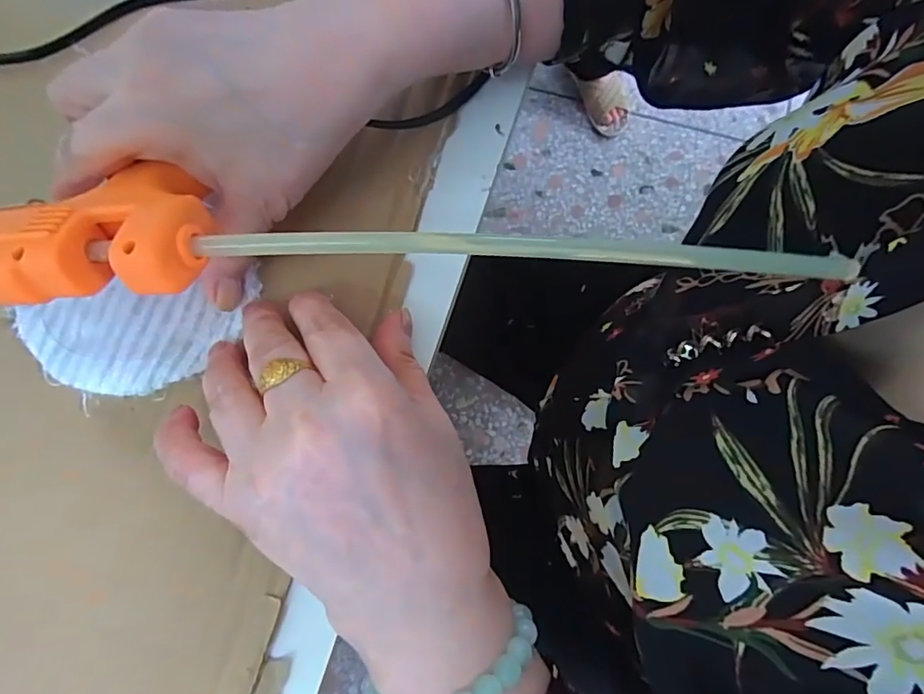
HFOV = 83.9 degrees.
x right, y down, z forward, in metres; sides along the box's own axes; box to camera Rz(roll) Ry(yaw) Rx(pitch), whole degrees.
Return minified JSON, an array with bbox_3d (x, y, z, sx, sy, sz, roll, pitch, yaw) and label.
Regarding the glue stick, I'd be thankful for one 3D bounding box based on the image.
[{"bbox_3d":[0.023,-0.033,0.171,0.219,0.010,0.012,2,73,-2],"label":"glue stick"}]

